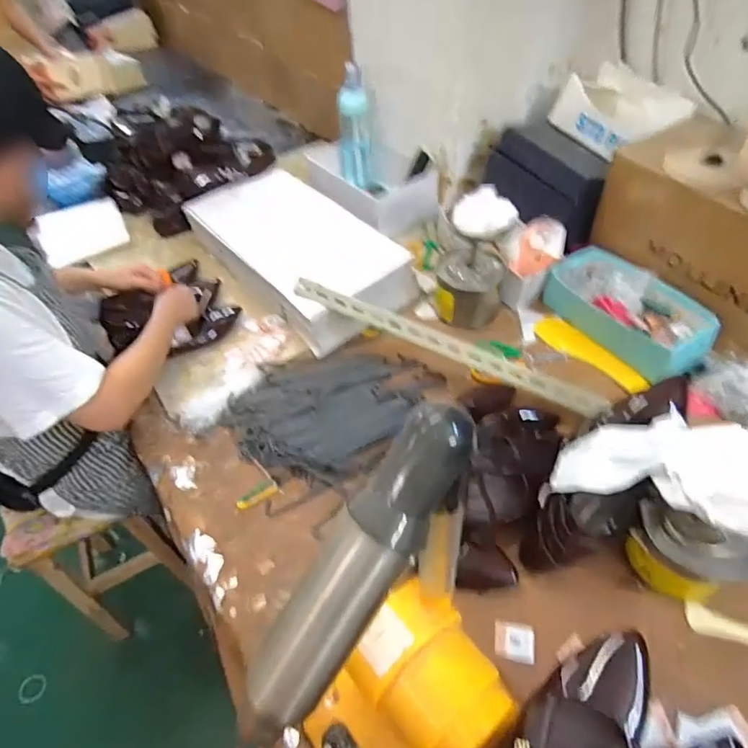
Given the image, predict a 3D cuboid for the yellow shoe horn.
[{"bbox_3d":[0.403,-0.042,0.968,0.057,0.046,0.247,-25,52,-16],"label":"yellow shoe horn"}]

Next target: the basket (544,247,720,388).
[{"bbox_3d":[0.467,-0.126,0.984,0.163,0.104,0.320,-26,52,-16],"label":"basket"}]

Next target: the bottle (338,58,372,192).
[{"bbox_3d":[-0.052,-0.622,1.330,0.080,0.262,0.068,-6,49,0],"label":"bottle"}]

